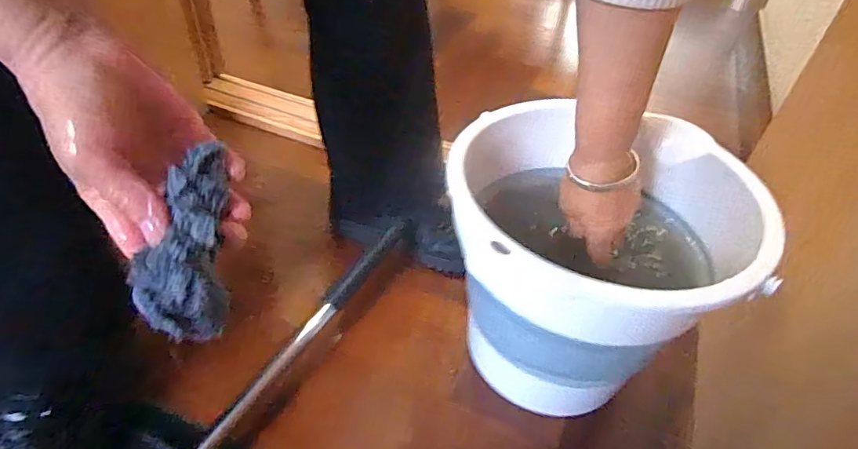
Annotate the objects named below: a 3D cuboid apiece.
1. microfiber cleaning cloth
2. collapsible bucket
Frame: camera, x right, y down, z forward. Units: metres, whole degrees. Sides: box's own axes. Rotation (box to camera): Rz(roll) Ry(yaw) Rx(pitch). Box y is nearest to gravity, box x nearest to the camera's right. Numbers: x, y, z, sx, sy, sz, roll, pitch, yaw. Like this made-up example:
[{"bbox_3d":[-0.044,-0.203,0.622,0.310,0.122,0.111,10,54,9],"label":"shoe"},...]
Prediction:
[{"bbox_3d":[-0.128,0.008,0.254,0.042,0.024,0.100,1,70,-5],"label":"microfiber cleaning cloth"},{"bbox_3d":[0.144,0.049,0.491,0.261,0.247,0.243,3,44,-3],"label":"collapsible bucket"}]

